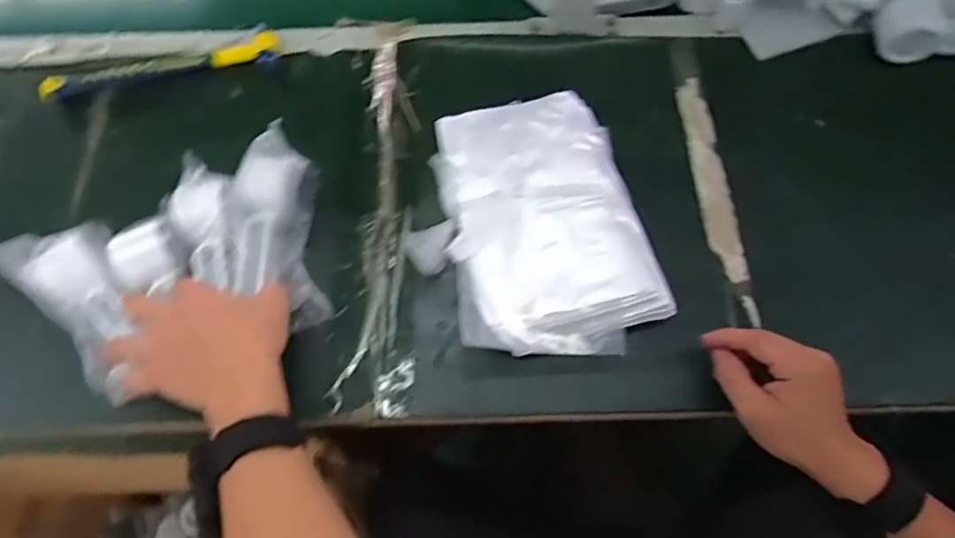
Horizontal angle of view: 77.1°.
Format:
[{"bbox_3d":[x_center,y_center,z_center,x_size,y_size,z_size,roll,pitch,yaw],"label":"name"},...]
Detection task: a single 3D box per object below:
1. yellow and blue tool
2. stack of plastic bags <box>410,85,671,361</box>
[{"bbox_3d":[-0.333,-0.214,0.639,0.247,0.019,0.040,-12,64,-5],"label":"yellow and blue tool"},{"bbox_3d":[0.043,-0.036,0.528,0.195,0.051,0.249,-14,64,-6],"label":"stack of plastic bags"}]

